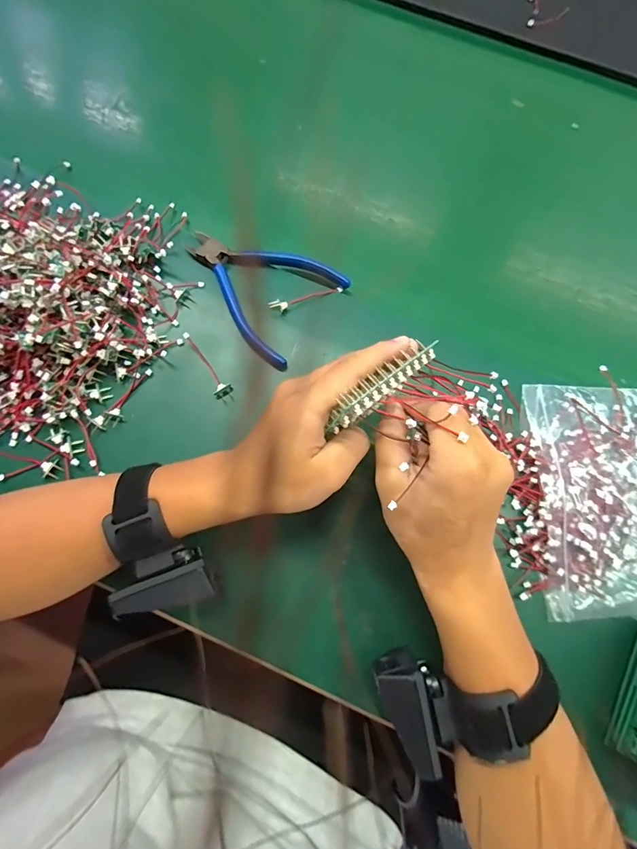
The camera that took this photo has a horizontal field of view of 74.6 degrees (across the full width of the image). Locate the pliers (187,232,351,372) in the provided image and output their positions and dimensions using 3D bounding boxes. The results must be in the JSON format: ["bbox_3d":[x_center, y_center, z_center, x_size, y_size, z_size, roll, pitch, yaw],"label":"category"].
[{"bbox_3d":[-0.056,-0.127,0.367,0.135,0.015,0.098,34,75,8],"label":"pliers"}]

